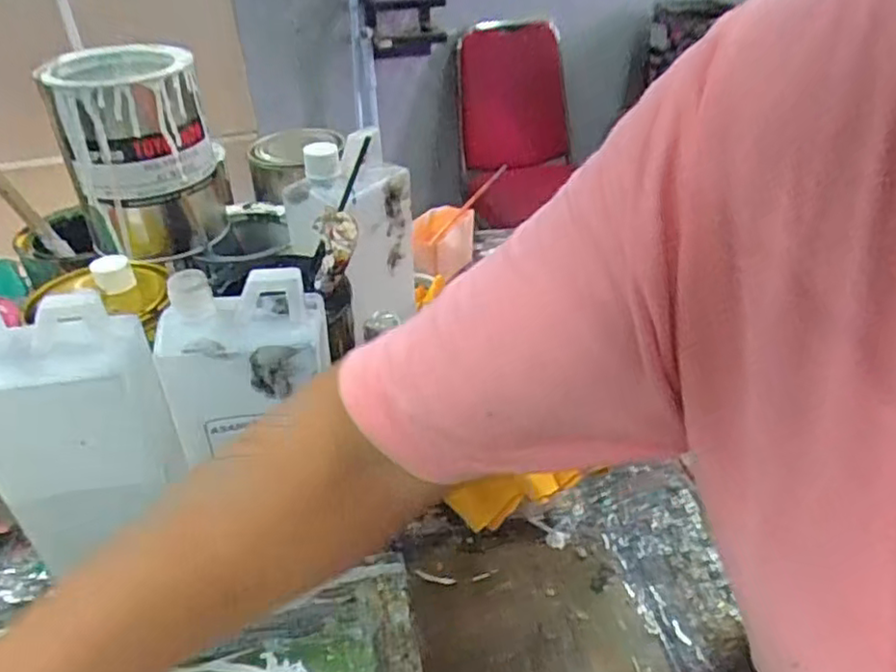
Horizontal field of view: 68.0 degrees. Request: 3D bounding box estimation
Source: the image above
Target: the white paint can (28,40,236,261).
[{"bbox_3d":[-0.237,-0.140,0.519,0.104,0.140,0.099,-16,38,-20],"label":"white paint can"}]

